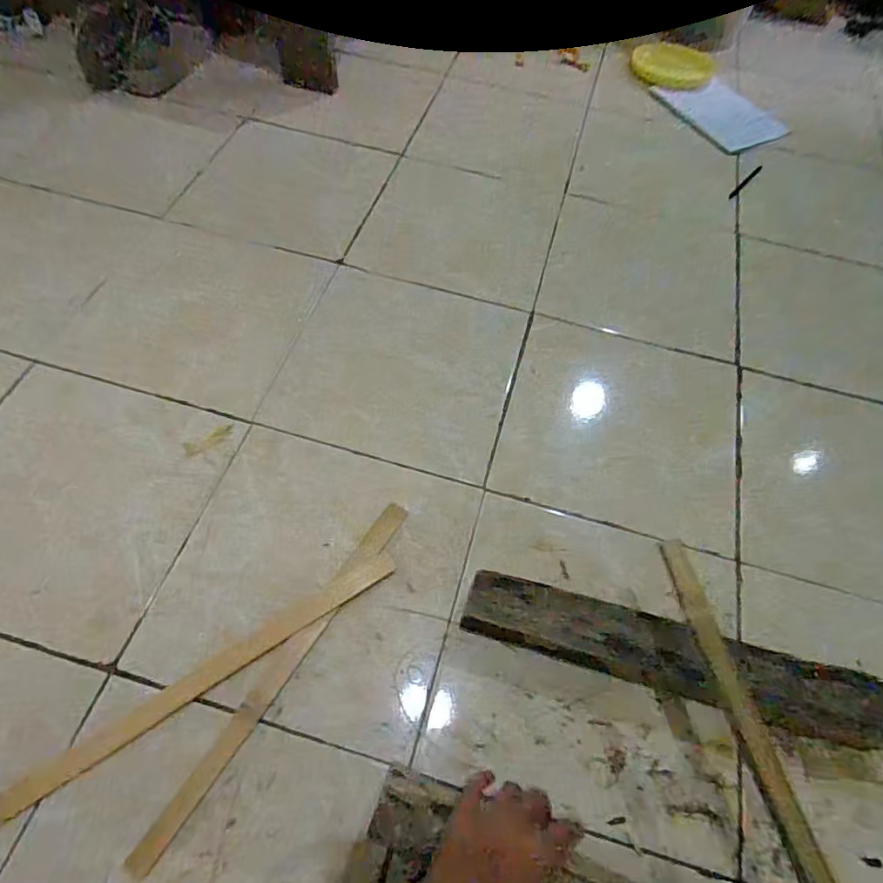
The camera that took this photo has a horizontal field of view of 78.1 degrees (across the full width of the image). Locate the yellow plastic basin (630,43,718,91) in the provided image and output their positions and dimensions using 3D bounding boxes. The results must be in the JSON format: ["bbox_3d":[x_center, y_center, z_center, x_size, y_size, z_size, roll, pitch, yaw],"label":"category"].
[{"bbox_3d":[0.482,-0.789,1.152,0.177,0.032,0.132,35,64,16],"label":"yellow plastic basin"}]

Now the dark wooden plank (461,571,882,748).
[{"bbox_3d":[0.223,0.210,0.528,0.402,0.049,0.062,14,60,5],"label":"dark wooden plank"}]

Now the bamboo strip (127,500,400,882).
[{"bbox_3d":[-0.147,0.211,0.526,0.024,0.006,0.377,29,62,14],"label":"bamboo strip"}]

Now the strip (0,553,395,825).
[{"bbox_3d":[-0.215,0.219,0.520,0.387,0.005,0.029,-30,65,-19],"label":"strip"}]

